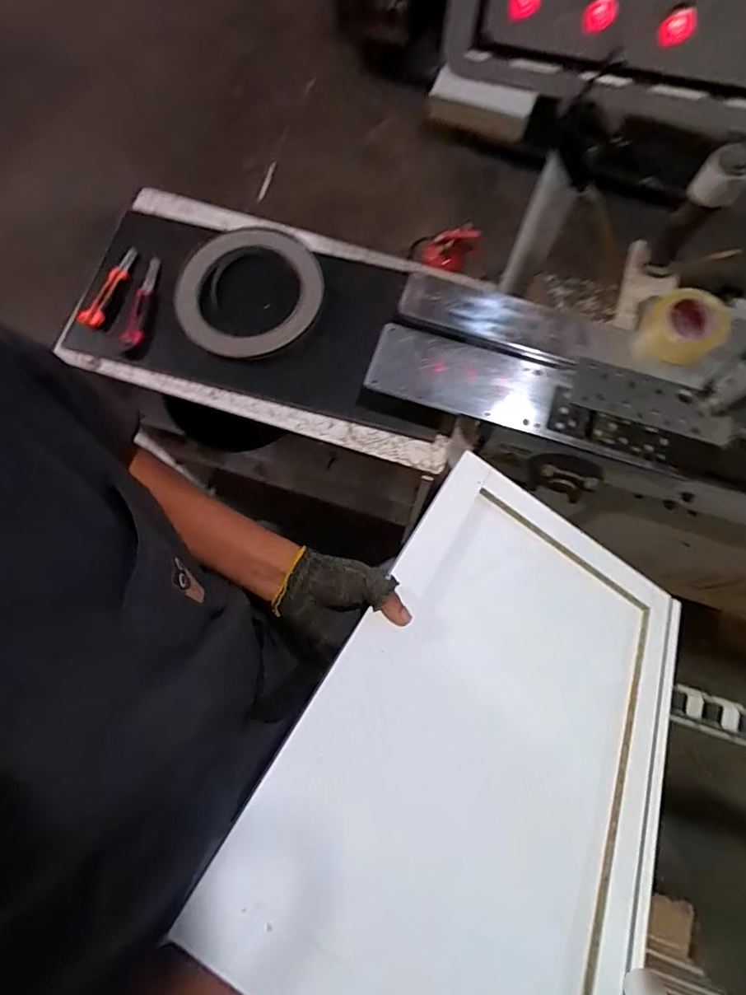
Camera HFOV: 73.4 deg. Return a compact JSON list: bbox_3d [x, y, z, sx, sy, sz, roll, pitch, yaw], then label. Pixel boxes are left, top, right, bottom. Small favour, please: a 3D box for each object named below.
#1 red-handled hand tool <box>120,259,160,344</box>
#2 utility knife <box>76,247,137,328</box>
[{"bbox_3d":[-0.446,-0.380,0.967,0.039,0.026,0.182,13,76,4],"label":"red-handled hand tool"},{"bbox_3d":[-0.507,-0.409,0.973,0.041,0.015,0.187,24,77,6],"label":"utility knife"}]

